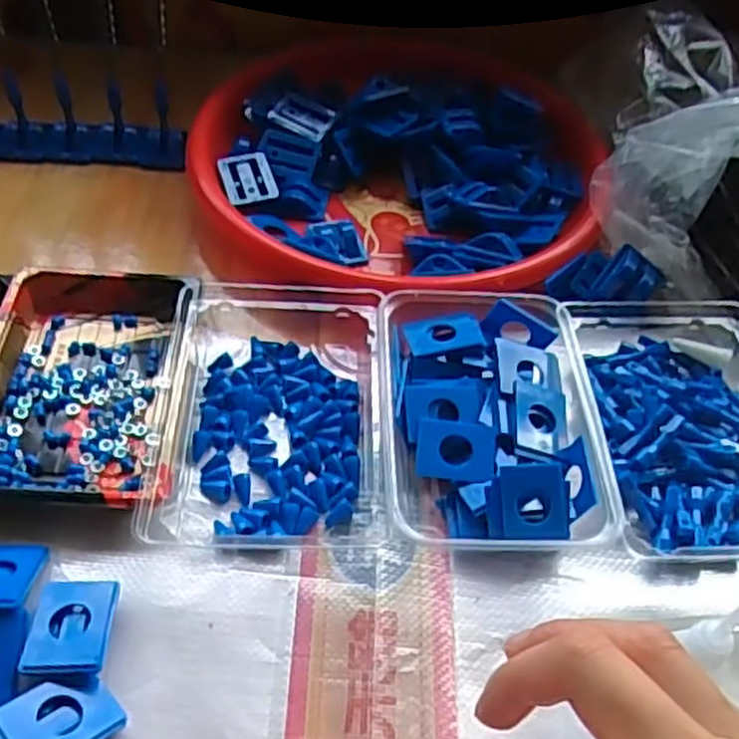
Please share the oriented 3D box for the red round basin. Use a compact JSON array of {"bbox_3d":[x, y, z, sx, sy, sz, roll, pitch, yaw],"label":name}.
[{"bbox_3d":[0.020,-0.157,0.573,0.289,0.053,0.281,10,49,4],"label":"red round basin"}]

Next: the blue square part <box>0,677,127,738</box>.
[{"bbox_3d":[-0.127,0.143,0.322,0.035,0.005,0.045,44,39,22],"label":"blue square part"}]

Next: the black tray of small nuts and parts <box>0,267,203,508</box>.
[{"bbox_3d":[-0.156,0.006,0.435,0.107,0.028,0.161,2,49,-3],"label":"black tray of small nuts and parts"}]

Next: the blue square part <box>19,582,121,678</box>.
[{"bbox_3d":[-0.131,0.115,0.350,0.033,0.017,0.046,6,48,0],"label":"blue square part"}]

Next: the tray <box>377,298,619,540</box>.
[{"bbox_3d":[0.062,0.026,0.427,0.107,0.036,0.156,0,49,-5],"label":"tray"}]

